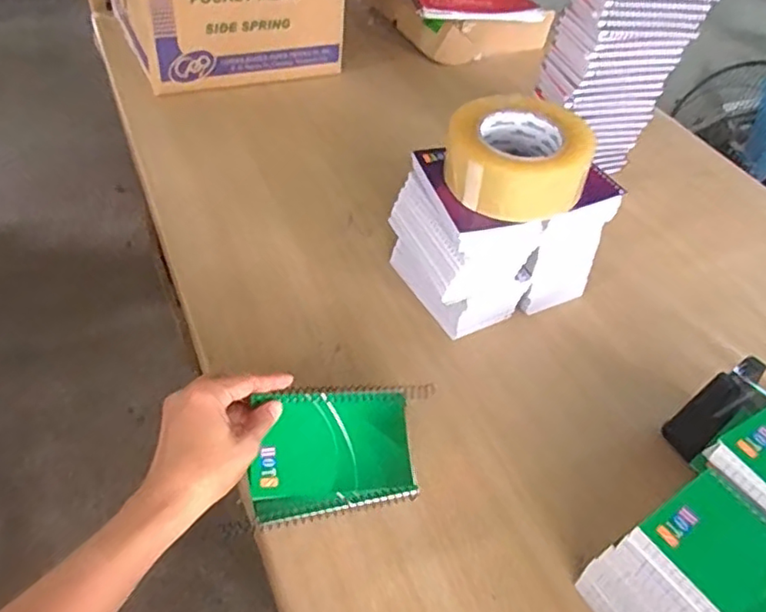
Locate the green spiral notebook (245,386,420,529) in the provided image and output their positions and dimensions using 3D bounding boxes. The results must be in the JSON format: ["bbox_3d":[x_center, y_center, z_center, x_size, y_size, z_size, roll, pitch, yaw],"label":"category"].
[{"bbox_3d":[-0.040,0.118,0.501,0.130,0.011,0.102,-2,74,-17],"label":"green spiral notebook"}]

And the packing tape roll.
[{"bbox_3d":[0.127,-0.142,0.579,0.133,0.066,0.120,19,47,10],"label":"packing tape roll"}]

